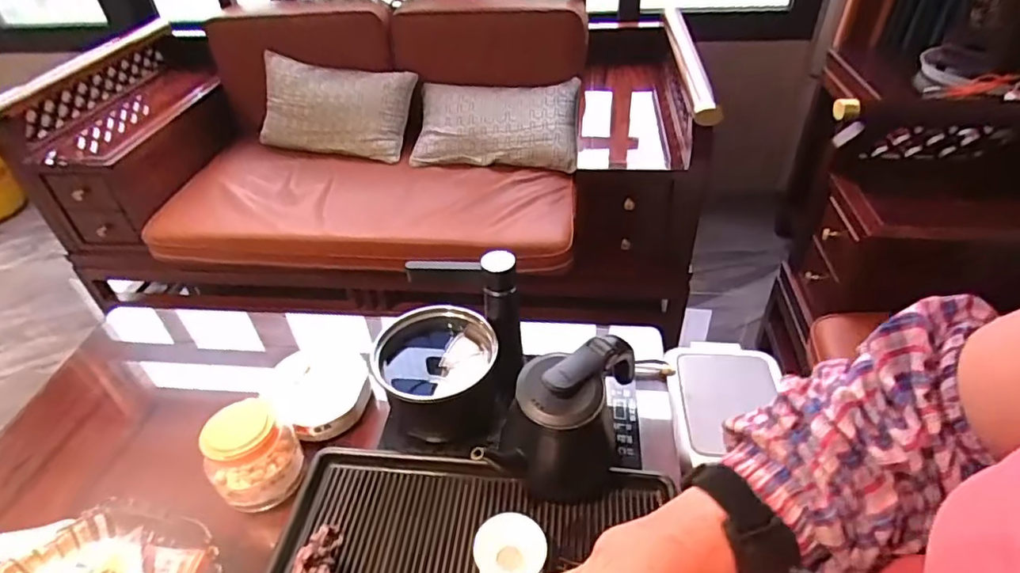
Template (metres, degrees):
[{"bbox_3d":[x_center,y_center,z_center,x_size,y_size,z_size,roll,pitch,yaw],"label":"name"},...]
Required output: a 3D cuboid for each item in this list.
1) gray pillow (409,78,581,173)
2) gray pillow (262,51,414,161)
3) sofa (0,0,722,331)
[{"bbox_3d":[-0.036,-0.462,1.607,0.451,0.135,0.283,1,83,10],"label":"gray pillow"},{"bbox_3d":[-0.501,-0.513,1.628,0.430,0.253,0.143,7,8,-5],"label":"gray pillow"},{"bbox_3d":[-0.349,-0.424,1.596,1.605,0.731,0.782,1,41,6],"label":"sofa"}]

